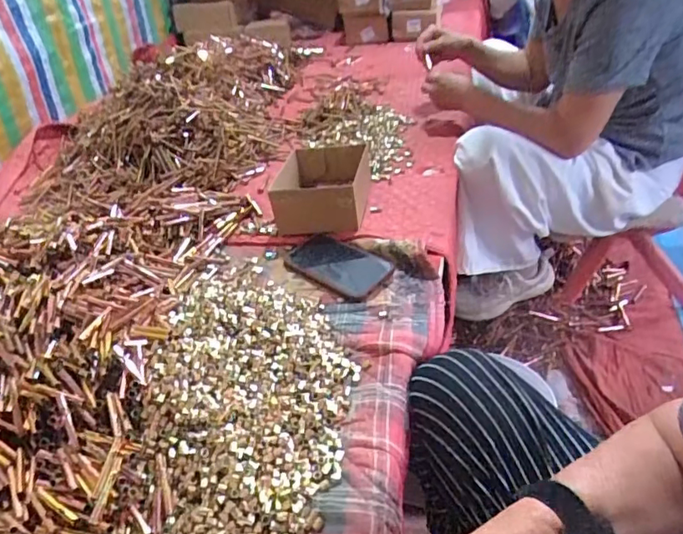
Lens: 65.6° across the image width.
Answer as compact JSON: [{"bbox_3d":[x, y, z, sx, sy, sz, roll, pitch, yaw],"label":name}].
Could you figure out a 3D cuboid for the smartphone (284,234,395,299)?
[{"bbox_3d":[-0.007,-0.008,0.735,0.156,0.008,0.080,22,46,35],"label":"smartphone"}]

